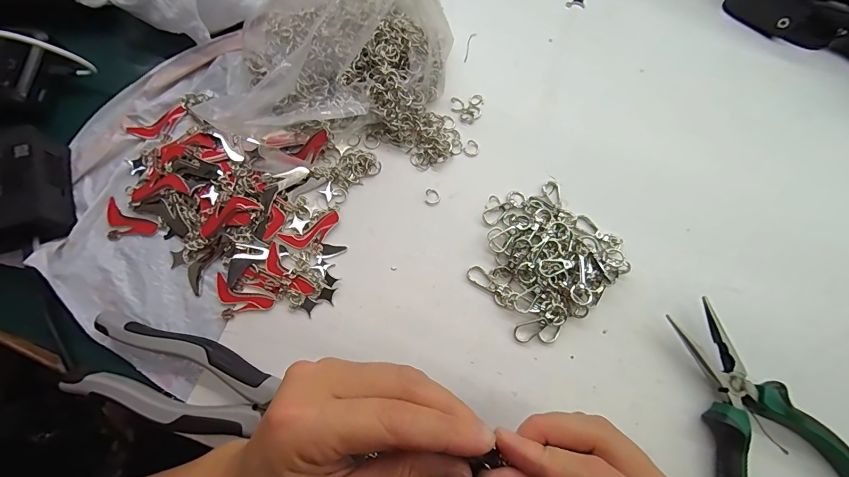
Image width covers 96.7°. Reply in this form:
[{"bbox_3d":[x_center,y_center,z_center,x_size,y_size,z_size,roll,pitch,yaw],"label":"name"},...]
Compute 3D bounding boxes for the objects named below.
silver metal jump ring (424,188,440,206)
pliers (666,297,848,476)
[{"bbox_3d":[0.007,-0.033,0.300,0.012,0.004,0.014,8,74,0],"label":"silver metal jump ring"},{"bbox_3d":[0.213,0.121,0.252,0.095,0.021,0.147,-24,76,-9],"label":"pliers"}]

